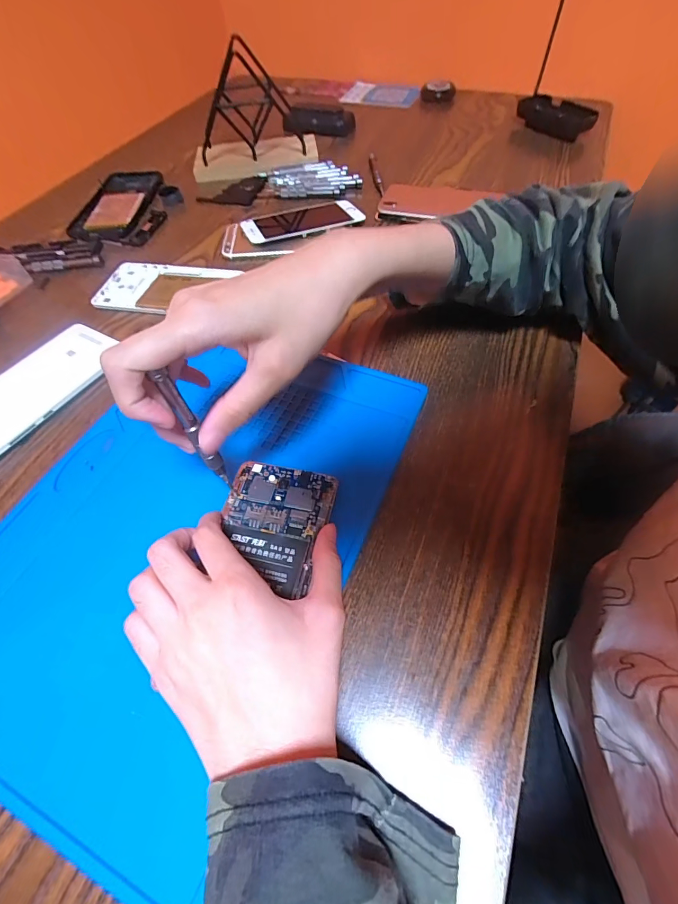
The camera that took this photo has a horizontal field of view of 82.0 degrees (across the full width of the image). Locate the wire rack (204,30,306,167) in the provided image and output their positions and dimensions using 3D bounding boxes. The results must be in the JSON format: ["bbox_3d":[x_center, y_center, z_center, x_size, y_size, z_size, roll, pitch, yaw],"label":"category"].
[{"bbox_3d":[-0.123,-0.458,0.509,0.137,0.111,0.100,-10,57,-3],"label":"wire rack"}]

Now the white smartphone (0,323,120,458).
[{"bbox_3d":[-0.256,-0.051,0.326,0.076,0.010,0.146,29,63,20],"label":"white smartphone"}]

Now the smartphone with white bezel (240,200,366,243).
[{"bbox_3d":[-0.044,-0.267,0.447,0.130,0.012,0.069,-20,59,-9],"label":"smartphone with white bezel"}]

